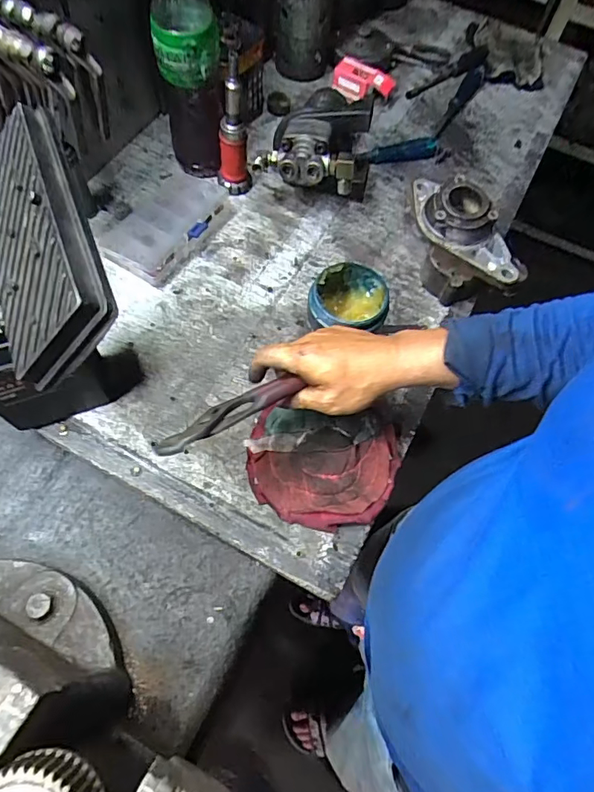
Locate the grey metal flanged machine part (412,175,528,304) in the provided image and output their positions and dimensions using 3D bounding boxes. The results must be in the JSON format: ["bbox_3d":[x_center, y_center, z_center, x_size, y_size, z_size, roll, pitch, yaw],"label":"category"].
[{"bbox_3d":[0.214,-0.208,0.652,0.189,0.102,0.106,43,67,15],"label":"grey metal flanged machine part"}]

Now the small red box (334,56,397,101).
[{"bbox_3d":[0.115,-0.532,0.832,0.112,0.056,0.033,-7,65,-25],"label":"small red box"}]

